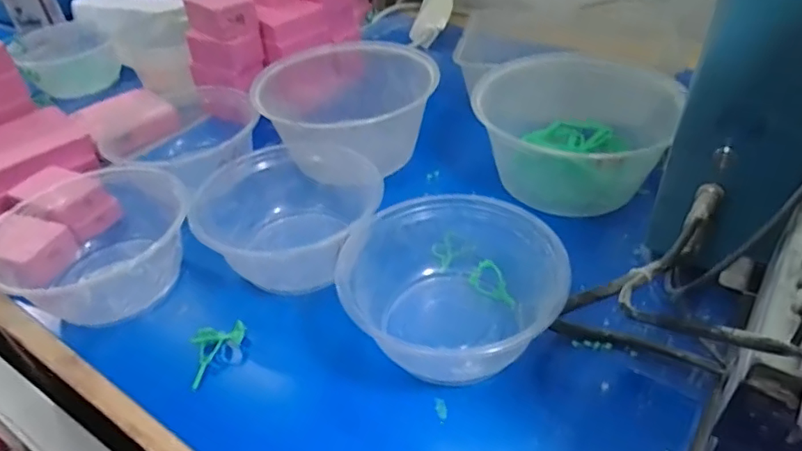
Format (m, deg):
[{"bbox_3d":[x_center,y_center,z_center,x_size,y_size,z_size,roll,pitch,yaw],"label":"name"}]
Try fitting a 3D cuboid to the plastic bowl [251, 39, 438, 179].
[{"bbox_3d":[-0.046,-0.112,0.531,0.158,0.070,0.158,-3,40,2],"label":"plastic bowl"}]

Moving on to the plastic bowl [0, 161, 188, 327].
[{"bbox_3d":[-0.231,0.005,0.430,0.131,0.070,0.121,-3,40,2],"label":"plastic bowl"}]

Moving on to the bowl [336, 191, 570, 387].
[{"bbox_3d":[0.028,0.037,0.363,0.132,0.062,0.112,-34,48,-30],"label":"bowl"}]

